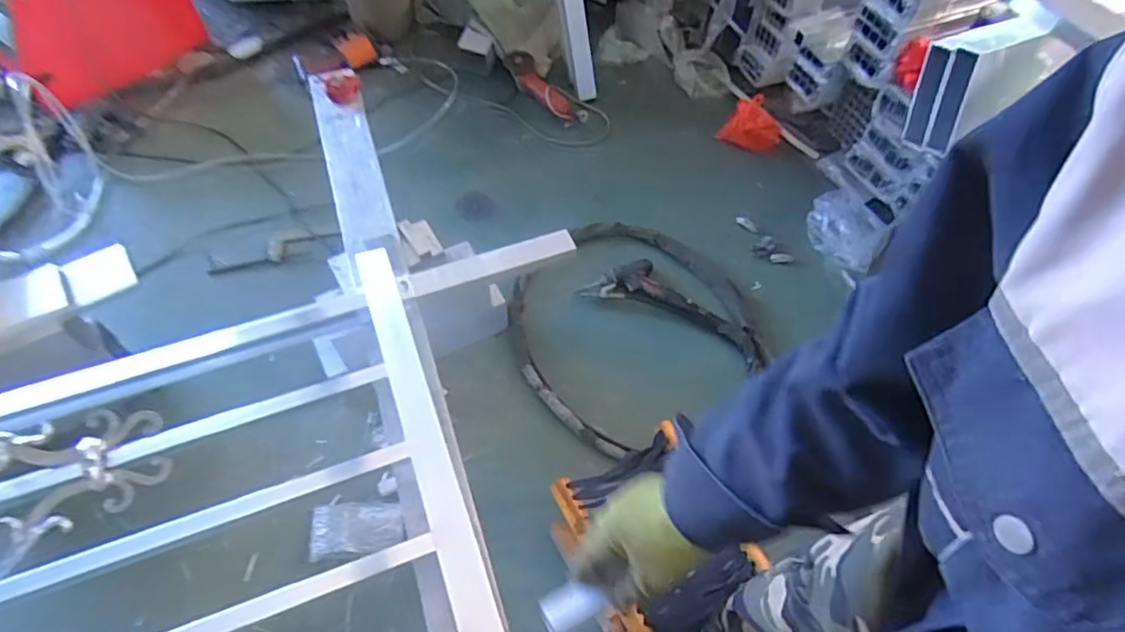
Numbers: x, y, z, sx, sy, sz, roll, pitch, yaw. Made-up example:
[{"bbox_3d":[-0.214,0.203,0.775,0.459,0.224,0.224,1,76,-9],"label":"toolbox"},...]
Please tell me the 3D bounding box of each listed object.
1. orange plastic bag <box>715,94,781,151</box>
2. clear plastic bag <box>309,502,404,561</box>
[{"bbox_3d":[0.561,-0.563,1.819,0.174,0.076,0.149,33,62,17],"label":"orange plastic bag"},{"bbox_3d":[-0.406,0.425,1.232,0.170,0.054,0.099,-4,58,-5],"label":"clear plastic bag"}]

